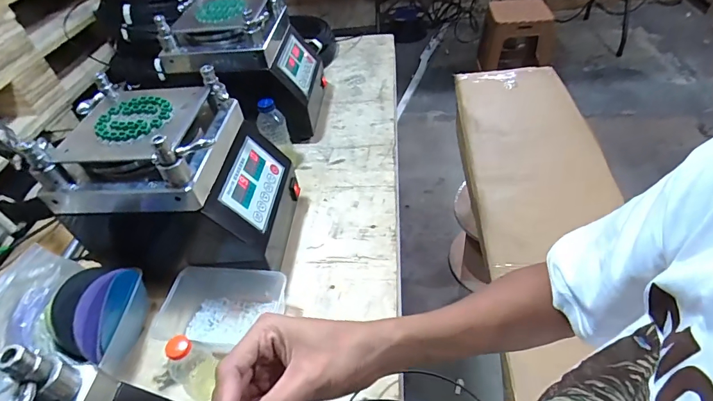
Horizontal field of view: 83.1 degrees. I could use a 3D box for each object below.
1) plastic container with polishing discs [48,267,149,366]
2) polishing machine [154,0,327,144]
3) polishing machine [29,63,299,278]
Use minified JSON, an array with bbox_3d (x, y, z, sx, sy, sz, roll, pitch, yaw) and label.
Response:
[{"bbox_3d":[-0.367,0.165,0.575,0.086,0.110,0.144,-7,46,0],"label":"plastic container with polishing discs"},{"bbox_3d":[-0.247,-0.301,0.911,0.297,0.273,0.225,2,46,8],"label":"polishing machine"},{"bbox_3d":[-0.274,-0.022,0.654,0.285,0.280,0.208,0,46,6],"label":"polishing machine"}]

